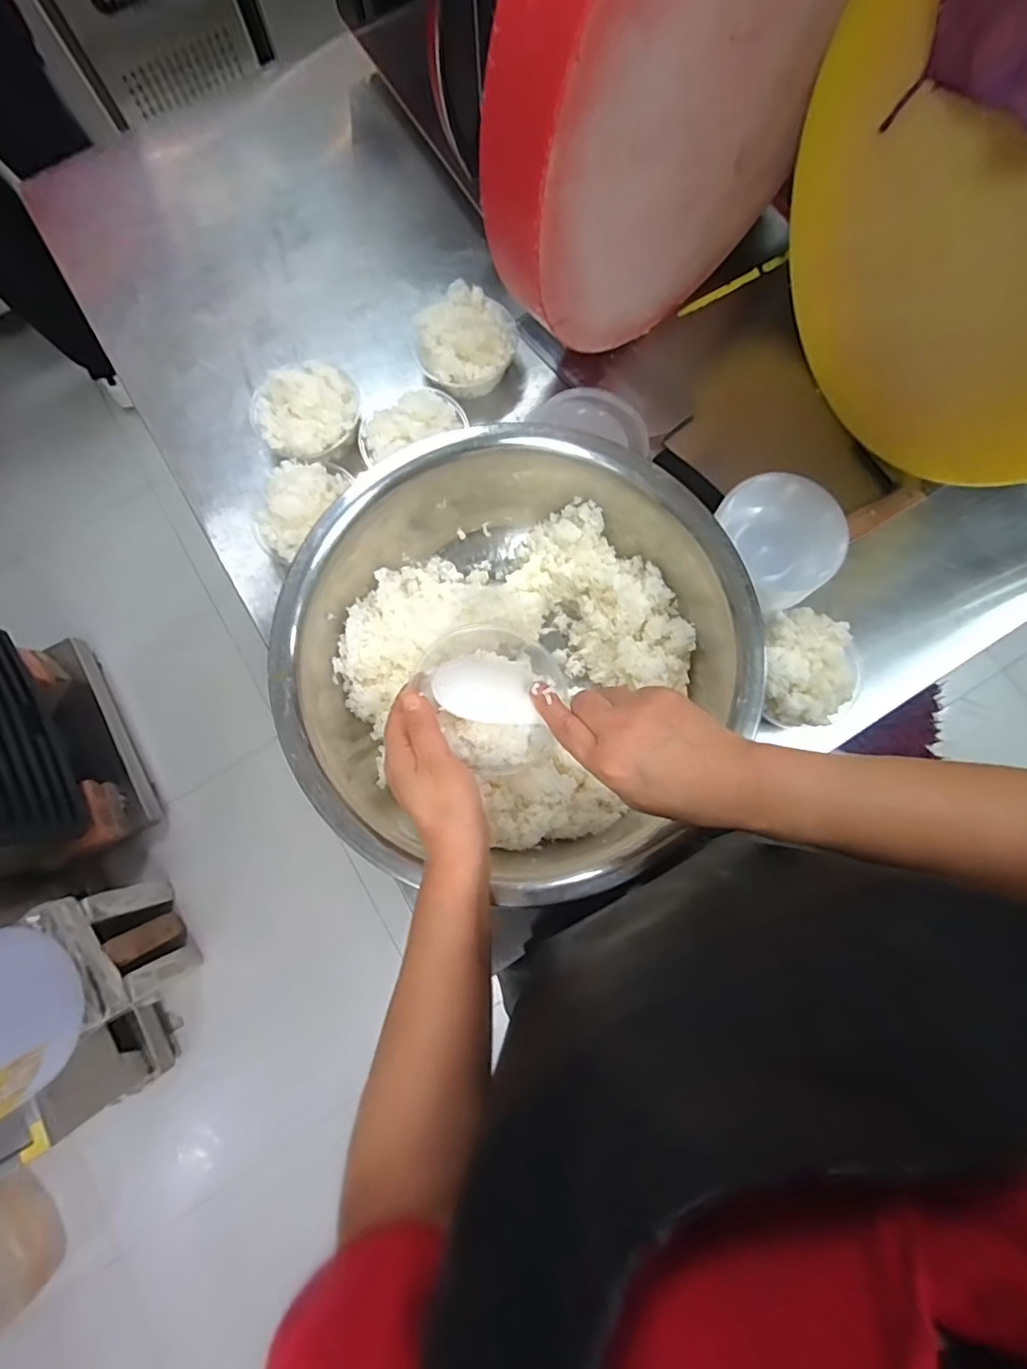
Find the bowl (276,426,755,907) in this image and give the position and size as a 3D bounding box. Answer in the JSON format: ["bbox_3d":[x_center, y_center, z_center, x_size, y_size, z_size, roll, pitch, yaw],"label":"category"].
[{"bbox_3d":[0.005,-0.026,0.508,0.379,0.122,0.374,0,79,1],"label":"bowl"}]

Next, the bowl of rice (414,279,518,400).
[{"bbox_3d":[-0.050,-0.371,0.612,0.097,0.051,0.097,0,79,1],"label":"bowl of rice"}]

